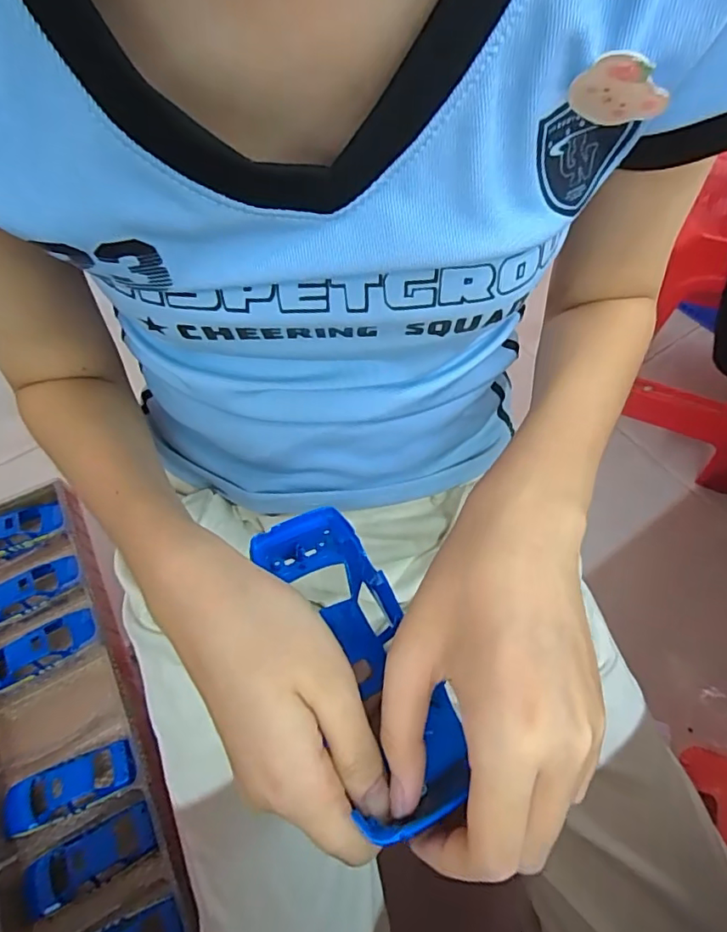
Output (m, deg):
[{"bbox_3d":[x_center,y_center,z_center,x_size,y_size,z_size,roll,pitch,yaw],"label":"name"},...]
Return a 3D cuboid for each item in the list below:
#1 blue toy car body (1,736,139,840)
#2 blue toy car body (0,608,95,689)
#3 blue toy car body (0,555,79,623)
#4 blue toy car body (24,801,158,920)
[{"bbox_3d":[-0.300,0.328,0.534,0.129,0.025,0.050,-21,60,-12],"label":"blue toy car body"},{"bbox_3d":[-0.376,0.213,0.606,0.123,0.022,0.050,-26,61,-15],"label":"blue toy car body"},{"bbox_3d":[-0.414,0.152,0.642,0.125,0.030,0.053,-26,61,-14],"label":"blue toy car body"},{"bbox_3d":[-0.269,0.382,0.504,0.139,0.032,0.044,-31,65,-2],"label":"blue toy car body"}]

